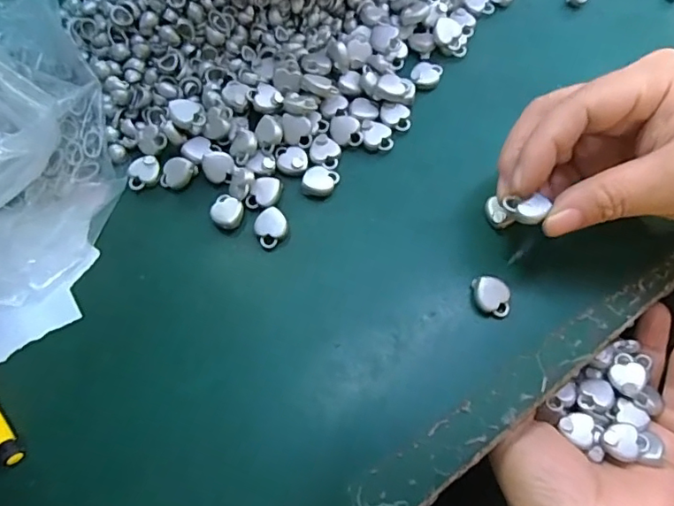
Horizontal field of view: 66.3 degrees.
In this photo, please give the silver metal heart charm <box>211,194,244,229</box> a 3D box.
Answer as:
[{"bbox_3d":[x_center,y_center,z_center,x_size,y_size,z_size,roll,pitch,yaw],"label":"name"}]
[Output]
[{"bbox_3d":[-0.056,-0.021,0.266,0.017,0.006,0.017,0,68,0],"label":"silver metal heart charm"}]

